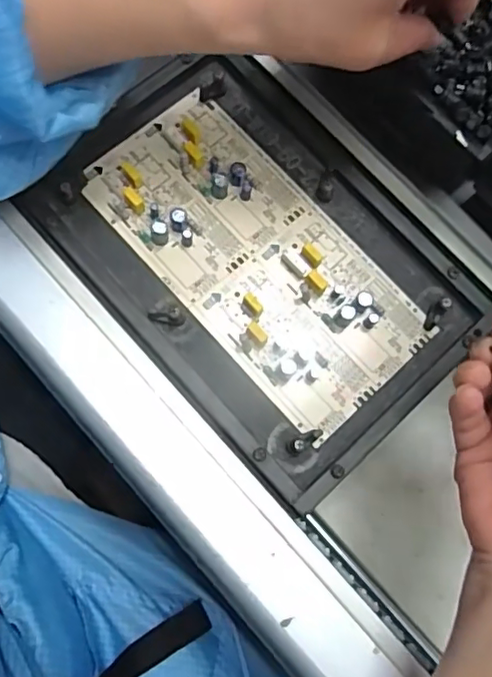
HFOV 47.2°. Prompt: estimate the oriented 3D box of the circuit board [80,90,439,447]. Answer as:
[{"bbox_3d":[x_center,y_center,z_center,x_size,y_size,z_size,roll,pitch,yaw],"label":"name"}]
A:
[{"bbox_3d":[0.004,-0.050,0.336,0.107,0.025,0.209,-41,77,-12],"label":"circuit board"}]

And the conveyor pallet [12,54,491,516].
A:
[{"bbox_3d":[0.005,-0.048,0.334,0.167,0.029,0.246,-42,77,-12],"label":"conveyor pallet"}]

